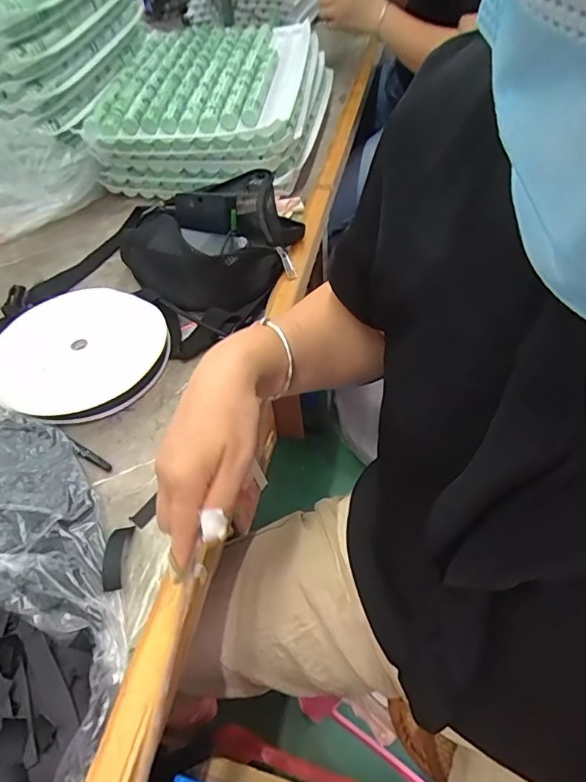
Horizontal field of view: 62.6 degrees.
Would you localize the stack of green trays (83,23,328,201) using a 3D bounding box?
[{"bbox_3d":[-0.130,-0.505,0.842,0.348,0.109,0.436,6,53,9],"label":"stack of green trays"}]

